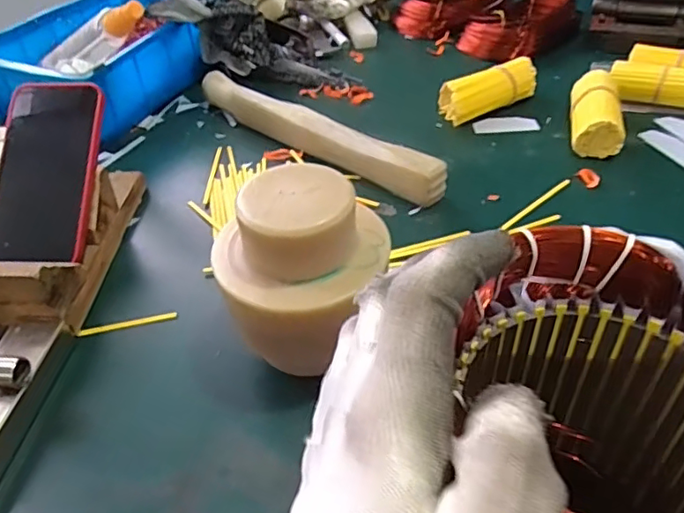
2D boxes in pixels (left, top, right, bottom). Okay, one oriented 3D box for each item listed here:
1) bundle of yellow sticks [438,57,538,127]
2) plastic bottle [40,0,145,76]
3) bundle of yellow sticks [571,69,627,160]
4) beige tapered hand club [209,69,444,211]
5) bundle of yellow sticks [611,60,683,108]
[{"bbox_3d":[0.167,-0.189,0.645,0.124,0.047,0.049,-23,45,-20],"label":"bundle of yellow sticks"},{"bbox_3d":[-0.251,-0.219,0.579,0.162,0.035,0.037,-10,31,41],"label":"plastic bottle"},{"bbox_3d":[0.269,-0.158,0.591,0.050,0.041,0.117,7,57,12],"label":"bundle of yellow sticks"},{"bbox_3d":[-0.036,-0.133,0.601,0.329,0.042,0.032,29,51,32],"label":"beige tapered hand club"},{"bbox_3d":[0.353,-0.186,0.621,0.108,0.039,0.035,15,45,20],"label":"bundle of yellow sticks"}]

